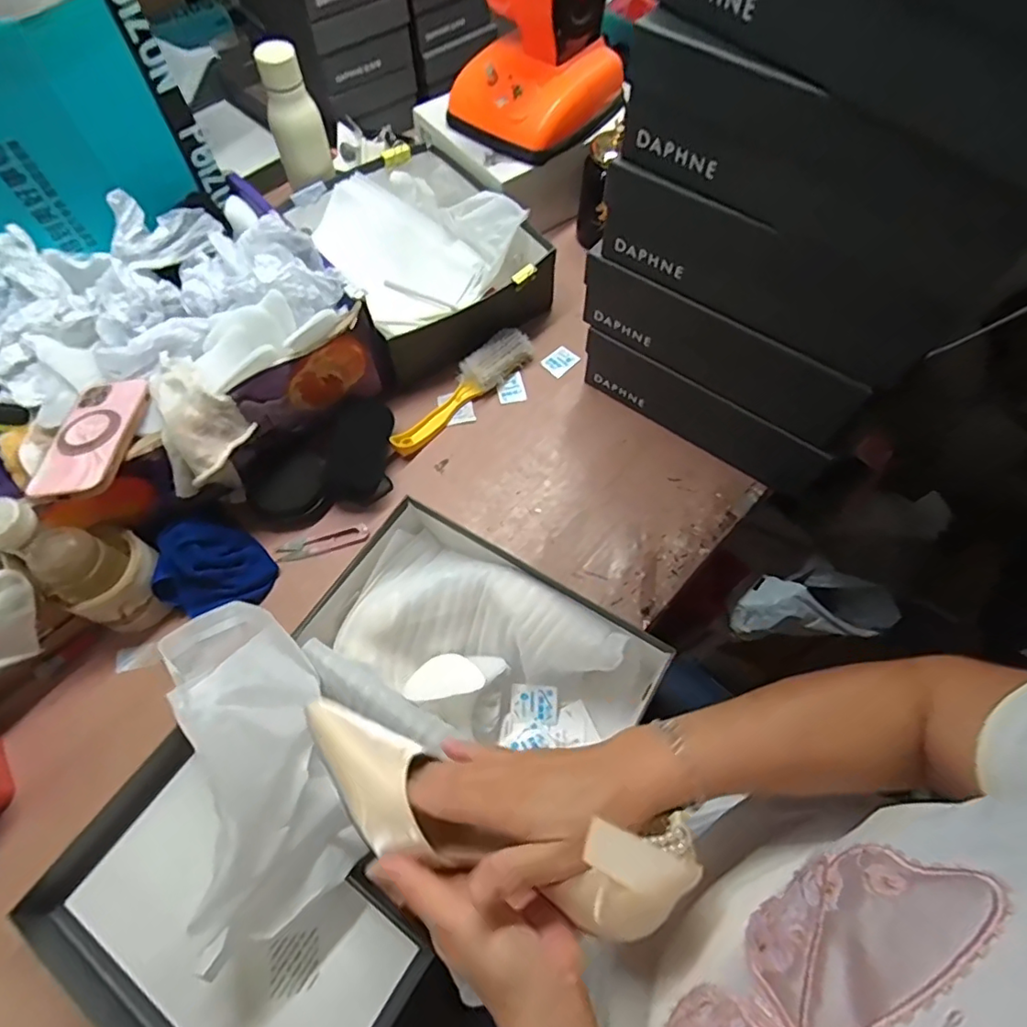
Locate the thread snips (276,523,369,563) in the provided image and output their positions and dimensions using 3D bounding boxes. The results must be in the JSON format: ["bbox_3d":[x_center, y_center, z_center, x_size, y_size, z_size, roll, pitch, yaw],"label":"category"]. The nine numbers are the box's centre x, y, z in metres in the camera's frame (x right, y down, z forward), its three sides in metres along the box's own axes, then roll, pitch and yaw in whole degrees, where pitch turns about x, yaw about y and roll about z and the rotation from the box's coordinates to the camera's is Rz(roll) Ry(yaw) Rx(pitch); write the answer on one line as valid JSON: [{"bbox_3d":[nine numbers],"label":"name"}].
[{"bbox_3d":[-0.215,0.033,0.640,0.101,0.010,0.024,-12,64,-6],"label":"thread snips"}]

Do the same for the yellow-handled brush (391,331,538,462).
[{"bbox_3d":[-0.068,-0.154,0.711,0.050,0.036,0.222,41,70,18],"label":"yellow-handled brush"}]

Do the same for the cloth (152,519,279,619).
[{"bbox_3d":[-0.317,0.056,0.591,0.102,0.076,0.074,-23,66,-11],"label":"cloth"}]

